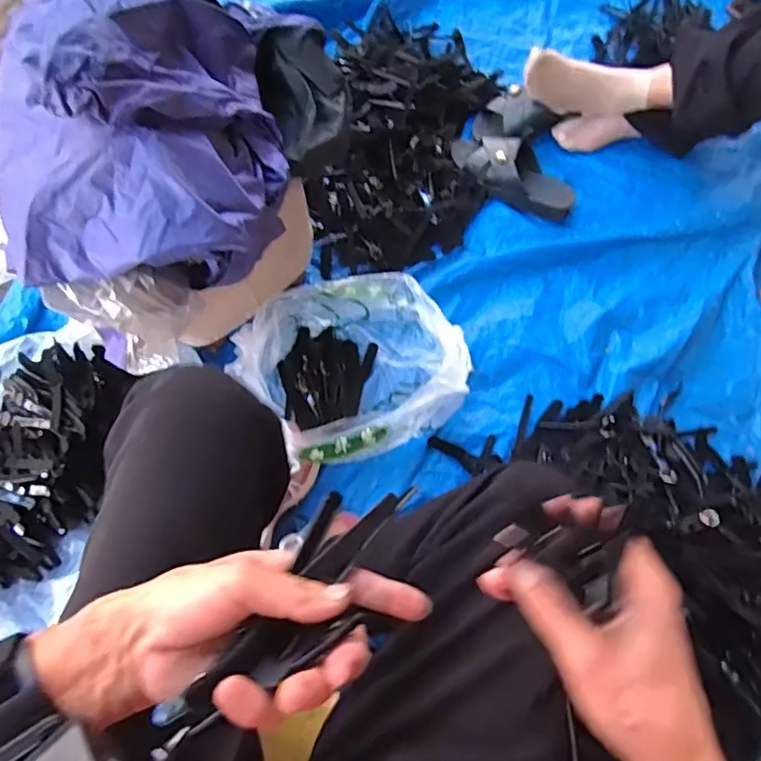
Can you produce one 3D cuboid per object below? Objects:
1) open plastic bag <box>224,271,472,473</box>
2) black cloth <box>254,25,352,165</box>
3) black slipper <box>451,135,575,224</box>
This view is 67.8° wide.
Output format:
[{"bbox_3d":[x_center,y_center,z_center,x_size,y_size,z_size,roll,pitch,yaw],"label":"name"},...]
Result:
[{"bbox_3d":[-0.040,-0.016,0.805,0.301,0.111,0.254,-33,73,-11],"label":"open plastic bag"},{"bbox_3d":[-0.084,-0.341,0.677,0.108,0.061,0.156,-22,73,-9],"label":"black cloth"},{"bbox_3d":[0.223,-0.351,0.954,0.223,0.068,0.087,21,71,8],"label":"black slipper"}]

